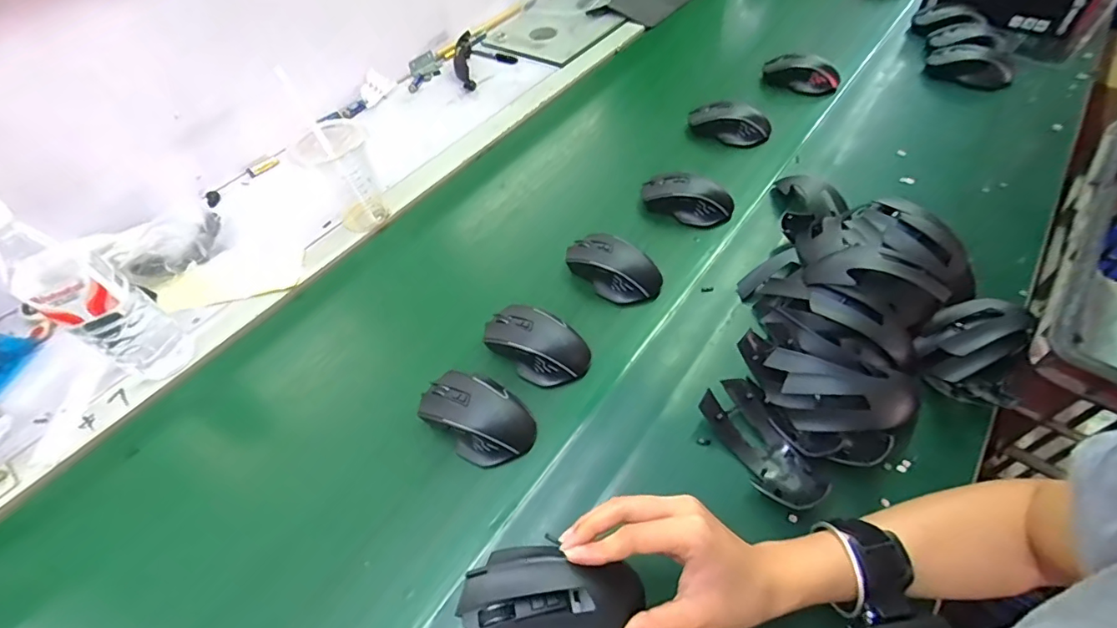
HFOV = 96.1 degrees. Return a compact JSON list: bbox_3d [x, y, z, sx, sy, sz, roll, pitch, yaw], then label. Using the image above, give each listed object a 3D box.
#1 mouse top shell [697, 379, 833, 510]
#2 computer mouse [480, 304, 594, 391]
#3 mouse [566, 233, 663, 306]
[{"bbox_3d":[0.178,0.115,0.439,0.055,0.035,0.122,-28,55,-15],"label":"mouse top shell"},{"bbox_3d":[-0.024,0.029,0.533,0.113,0.039,0.071,28,60,25],"label":"computer mouse"},{"bbox_3d":[0.063,-0.057,0.592,0.119,0.040,0.067,25,59,23],"label":"mouse"}]

